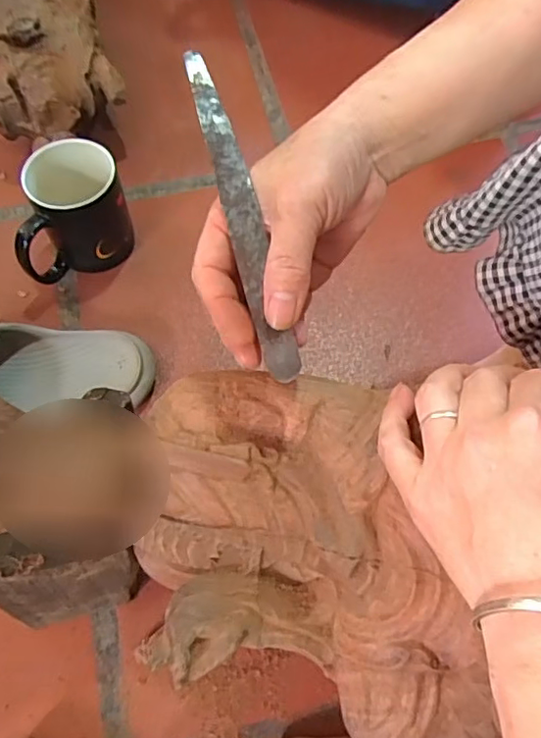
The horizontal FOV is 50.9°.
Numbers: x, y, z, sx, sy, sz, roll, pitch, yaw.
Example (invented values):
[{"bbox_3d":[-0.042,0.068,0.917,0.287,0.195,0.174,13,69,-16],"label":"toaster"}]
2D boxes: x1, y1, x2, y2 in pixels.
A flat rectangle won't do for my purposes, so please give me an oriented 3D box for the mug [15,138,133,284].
[{"bbox_3d":[-0.184,-0.141,0.523,0.108,0.092,0.079,-25,70,-12],"label":"mug"}]

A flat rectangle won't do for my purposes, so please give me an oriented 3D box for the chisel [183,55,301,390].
[{"bbox_3d":[-0.017,-0.086,0.287,0.016,0.008,0.165,-14,85,-10],"label":"chisel"}]

